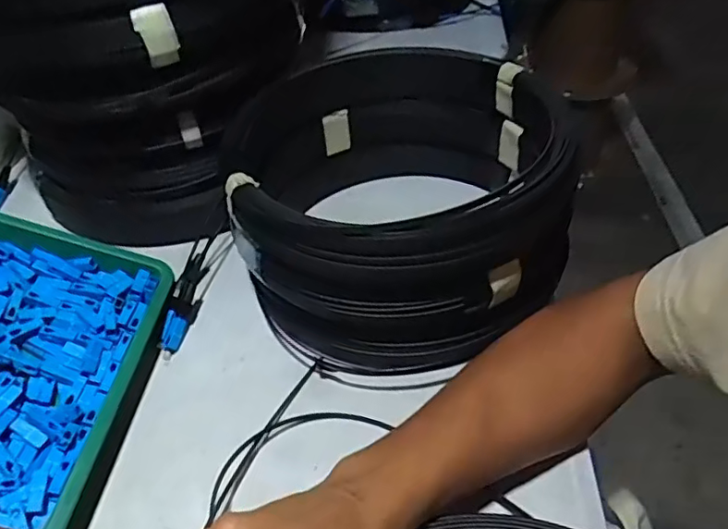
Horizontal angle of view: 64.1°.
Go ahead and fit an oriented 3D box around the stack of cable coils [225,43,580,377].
[{"bbox_3d":[0.027,-0.051,0.469,0.244,0.141,0.253,0,41,7],"label":"stack of cable coils"}]

